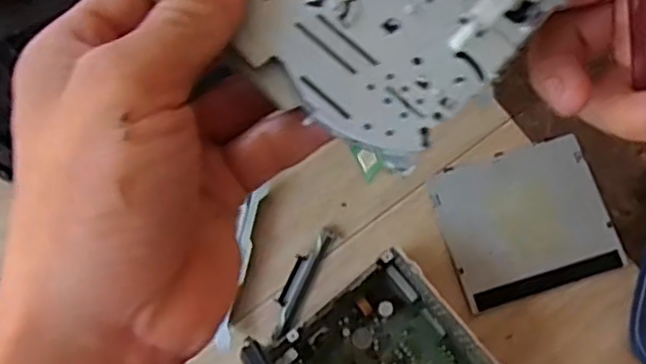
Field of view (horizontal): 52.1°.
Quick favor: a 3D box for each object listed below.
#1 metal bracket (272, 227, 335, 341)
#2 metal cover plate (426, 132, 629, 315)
[{"bbox_3d":[-0.025,0.104,0.699,0.024,0.008,0.125,25,77,4],"label":"metal bracket"},{"bbox_3d":[0.220,0.044,0.722,0.175,0.008,0.153,-18,81,-2],"label":"metal cover plate"}]

